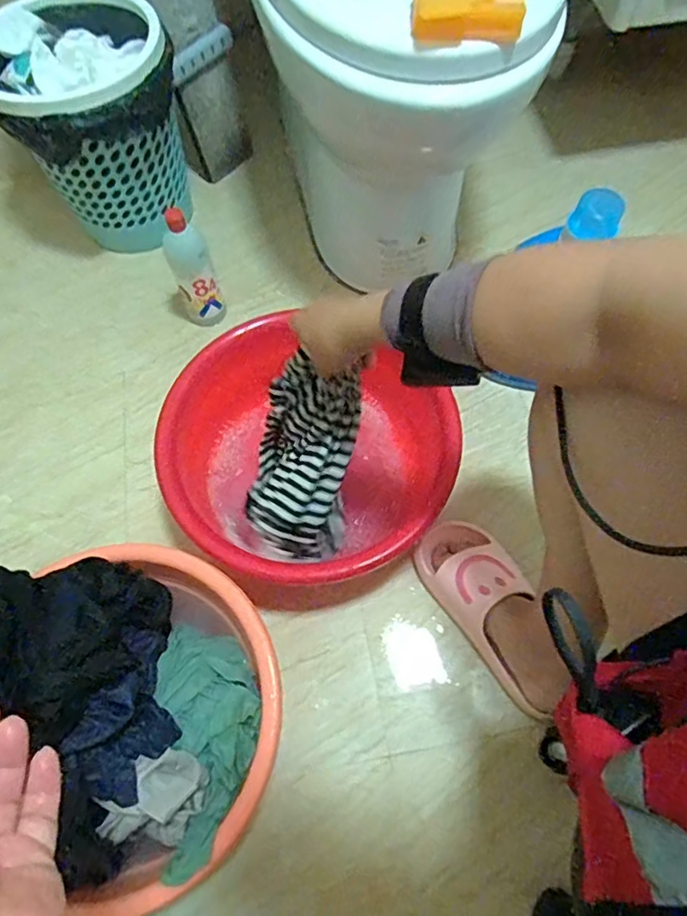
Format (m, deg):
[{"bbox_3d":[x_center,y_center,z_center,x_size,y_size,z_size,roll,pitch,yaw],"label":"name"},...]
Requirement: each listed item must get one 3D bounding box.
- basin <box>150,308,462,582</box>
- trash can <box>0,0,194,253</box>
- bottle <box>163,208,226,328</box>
[{"bbox_3d":[-0.040,0.014,0.743,0.335,0.142,0.313,0,65,0],"label":"basin"},{"bbox_3d":[-0.378,-0.504,0.899,0.248,0.294,0.256,0,64,0],"label":"trash can"},{"bbox_3d":[-0.221,-0.276,0.843,0.060,0.201,0.056,0,65,0],"label":"bottle"}]

